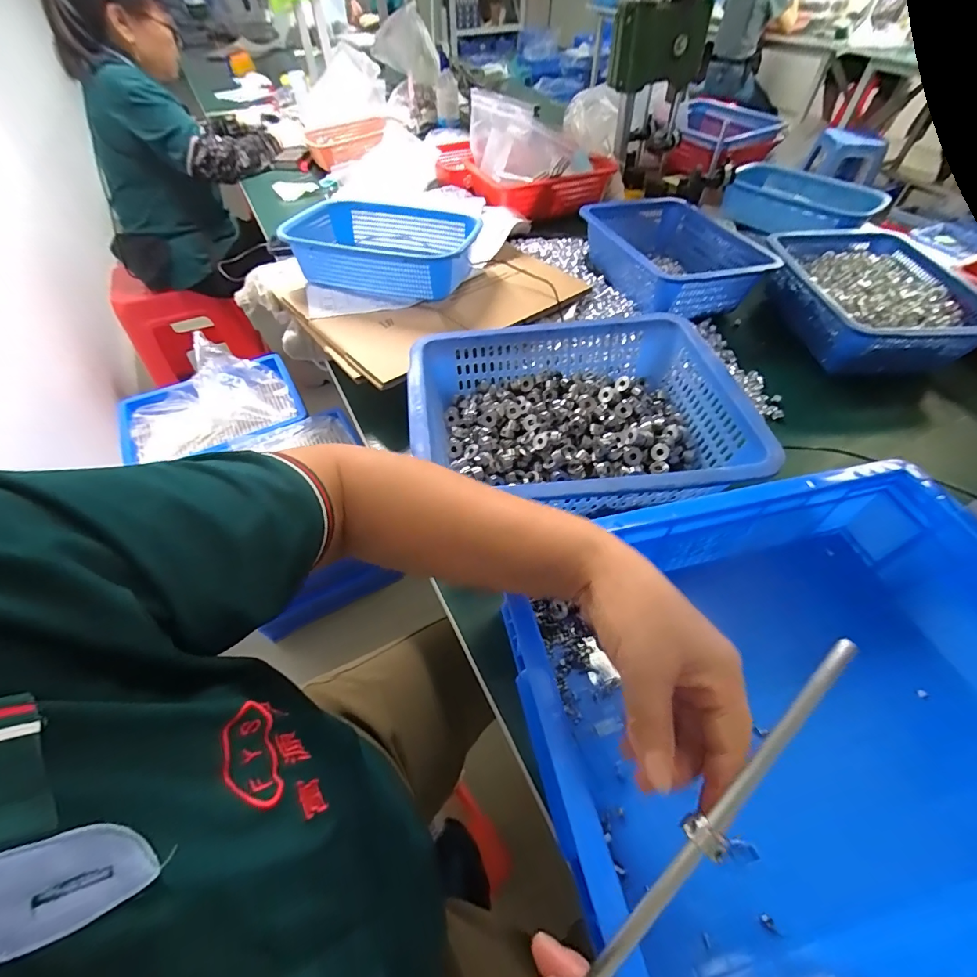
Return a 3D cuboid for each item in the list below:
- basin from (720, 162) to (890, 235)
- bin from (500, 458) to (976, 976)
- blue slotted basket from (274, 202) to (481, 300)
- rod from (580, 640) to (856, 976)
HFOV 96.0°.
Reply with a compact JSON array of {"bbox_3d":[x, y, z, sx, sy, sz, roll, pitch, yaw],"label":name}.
[{"bbox_3d":[0.627,-0.574,0.884,0.265,0.071,0.149,30,58,21],"label":"basin"},{"bbox_3d":[0.238,0.154,0.339,0.399,0.113,0.303,-10,53,-8],"label":"bin"},{"bbox_3d":[-0.164,-0.383,0.711,0.291,0.075,0.187,14,53,11],"label":"blue slotted basket"},{"bbox_3d":[0.112,0.152,0.208,0.008,0.005,0.201,40,82,27],"label":"rod"}]

